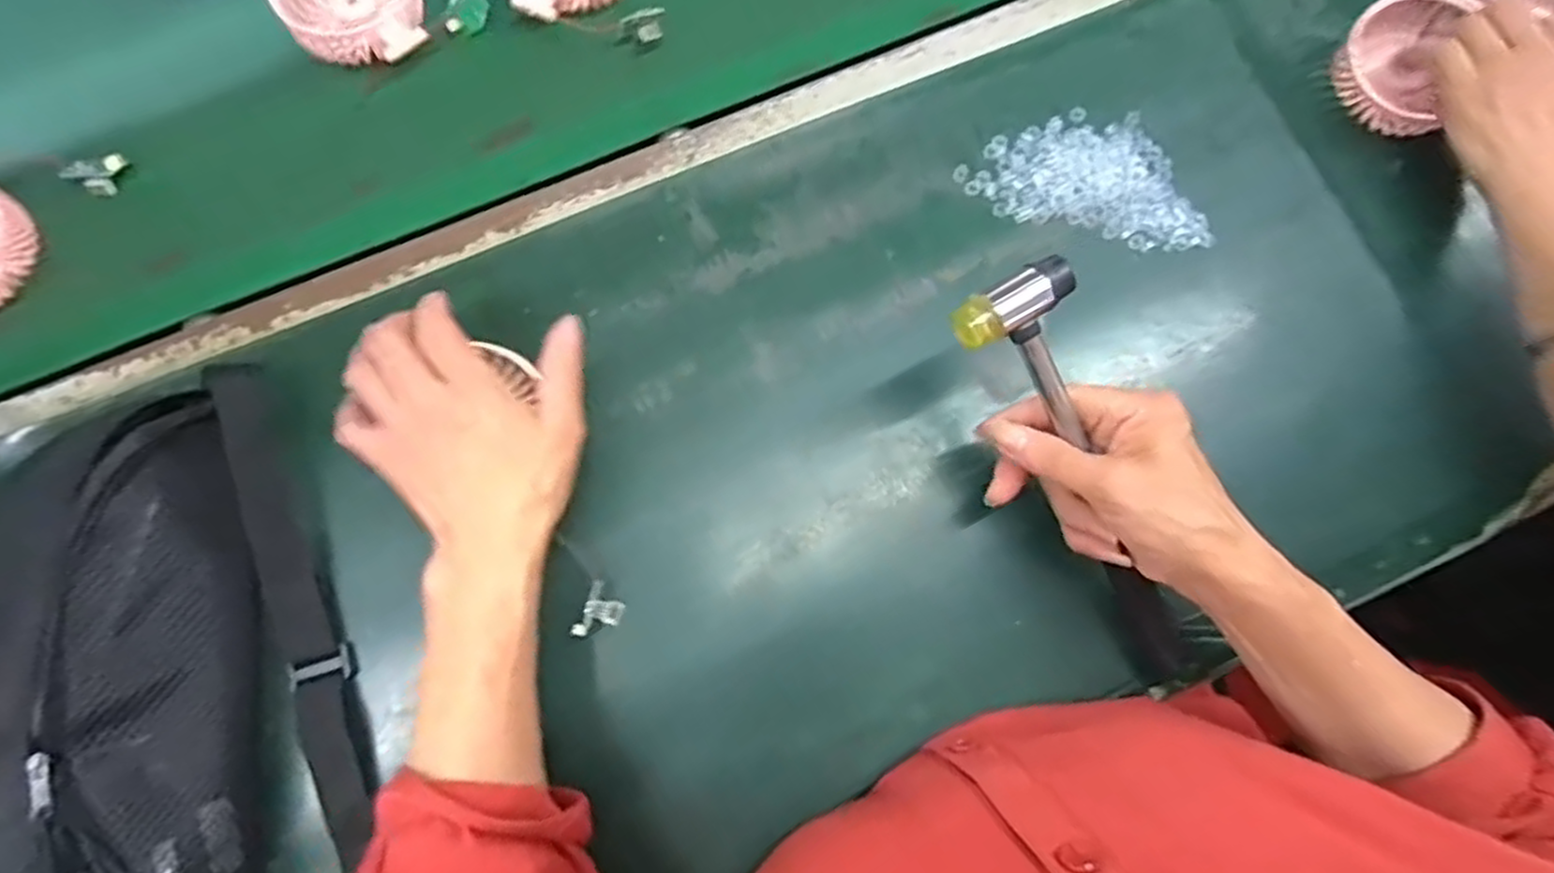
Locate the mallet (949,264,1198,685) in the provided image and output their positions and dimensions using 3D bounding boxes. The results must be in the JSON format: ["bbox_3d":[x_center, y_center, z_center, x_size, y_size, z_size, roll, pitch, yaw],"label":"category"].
[{"bbox_3d":[0.163,0.027,0.387,0.058,0.030,0.240,-32,106,-8],"label":"mallet"}]

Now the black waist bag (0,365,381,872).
[{"bbox_3d":[-0.309,0.161,0.362,0.160,0.078,0.378,-17,78,-5],"label":"black waist bag"}]

